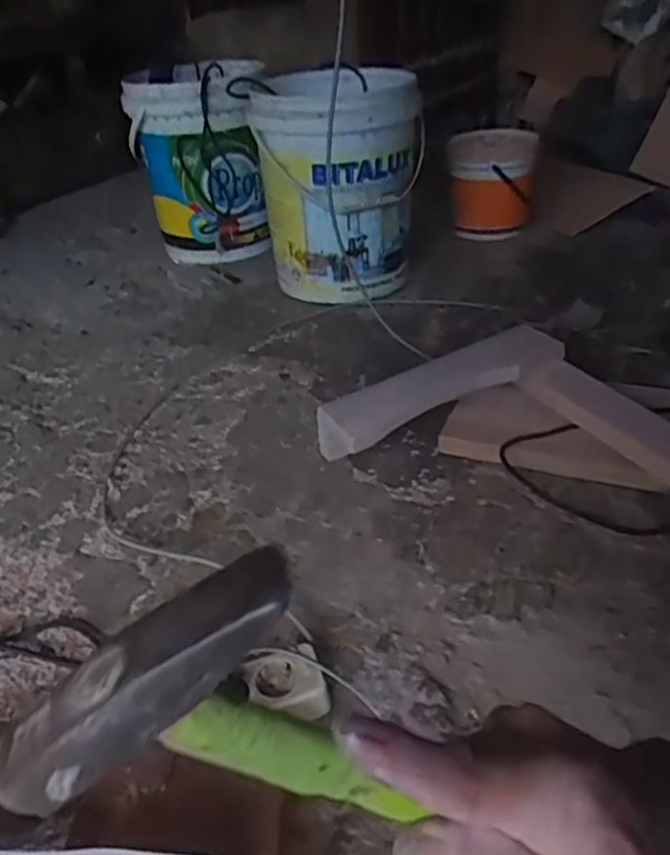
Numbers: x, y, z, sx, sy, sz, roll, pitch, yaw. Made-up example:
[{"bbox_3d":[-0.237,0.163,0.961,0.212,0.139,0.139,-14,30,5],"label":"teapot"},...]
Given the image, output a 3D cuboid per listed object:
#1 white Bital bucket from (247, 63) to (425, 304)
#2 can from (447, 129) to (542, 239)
[{"bbox_3d":[0.014,-0.453,1.343,0.286,0.374,0.304,-2,35,4],"label":"white Bital bucket"},{"bbox_3d":[0.349,-0.538,1.581,0.167,0.219,0.162,10,38,20],"label":"can"}]

